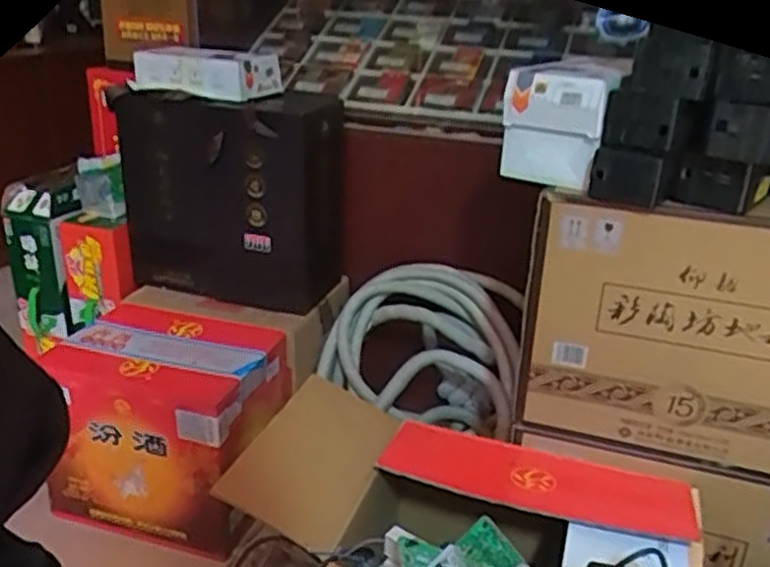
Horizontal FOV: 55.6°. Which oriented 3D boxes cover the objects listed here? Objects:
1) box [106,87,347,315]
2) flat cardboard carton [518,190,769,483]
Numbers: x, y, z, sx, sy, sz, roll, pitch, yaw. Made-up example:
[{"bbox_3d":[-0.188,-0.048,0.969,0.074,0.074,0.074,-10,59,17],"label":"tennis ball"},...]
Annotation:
[{"bbox_3d":[-0.268,-0.155,1.323,0.402,0.365,0.173,10,25,18],"label":"box"},{"bbox_3d":[0.360,0.075,0.838,0.379,0.325,0.076,9,25,15],"label":"flat cardboard carton"}]

